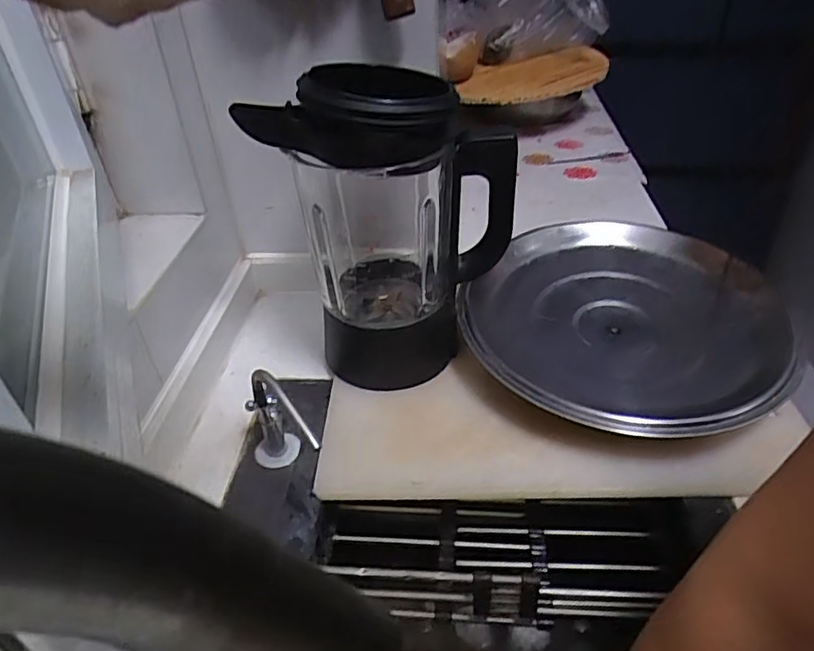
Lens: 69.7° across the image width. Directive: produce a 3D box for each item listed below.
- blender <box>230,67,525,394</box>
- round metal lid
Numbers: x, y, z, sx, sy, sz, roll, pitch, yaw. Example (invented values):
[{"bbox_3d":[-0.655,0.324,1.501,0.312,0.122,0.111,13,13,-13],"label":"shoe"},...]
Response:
[{"bbox_3d":[-0.020,-0.083,0.593,0.223,0.318,0.129,-13,39,-12],"label":"blender"},{"bbox_3d":[0.226,-0.004,0.618,0.297,0.044,0.307,-3,42,3],"label":"round metal lid"}]

